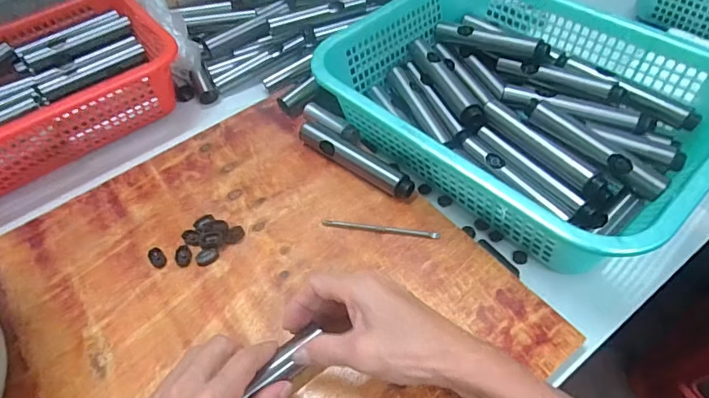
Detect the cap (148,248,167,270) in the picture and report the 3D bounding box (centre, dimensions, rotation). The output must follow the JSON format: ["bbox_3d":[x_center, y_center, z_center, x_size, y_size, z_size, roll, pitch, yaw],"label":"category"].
[{"bbox_3d":[-0.198,0.060,0.465,0.014,0.004,0.025,-37,59,-21],"label":"cap"}]

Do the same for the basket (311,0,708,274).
[{"bbox_3d":[0.174,-0.109,0.503,0.387,0.080,0.299,35,64,27],"label":"basket"}]

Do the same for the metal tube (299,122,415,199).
[{"bbox_3d":[0.000,-0.044,0.514,0.151,0.031,0.024,32,62,25],"label":"metal tube"}]

